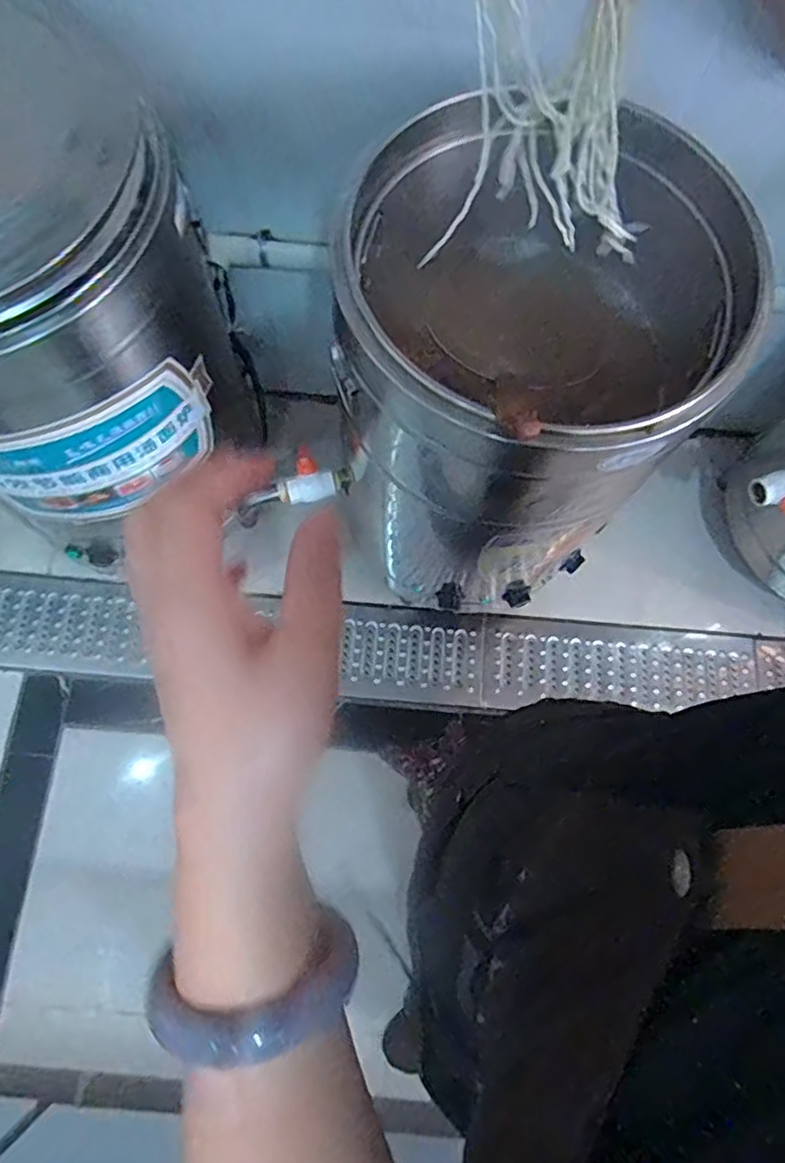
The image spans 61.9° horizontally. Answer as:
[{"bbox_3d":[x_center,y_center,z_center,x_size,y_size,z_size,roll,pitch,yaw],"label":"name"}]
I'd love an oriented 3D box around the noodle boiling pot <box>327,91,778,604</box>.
[{"bbox_3d":[0.178,-0.257,1.113,0.442,0.813,0.396,-21,75,-8],"label":"noodle boiling pot"}]

